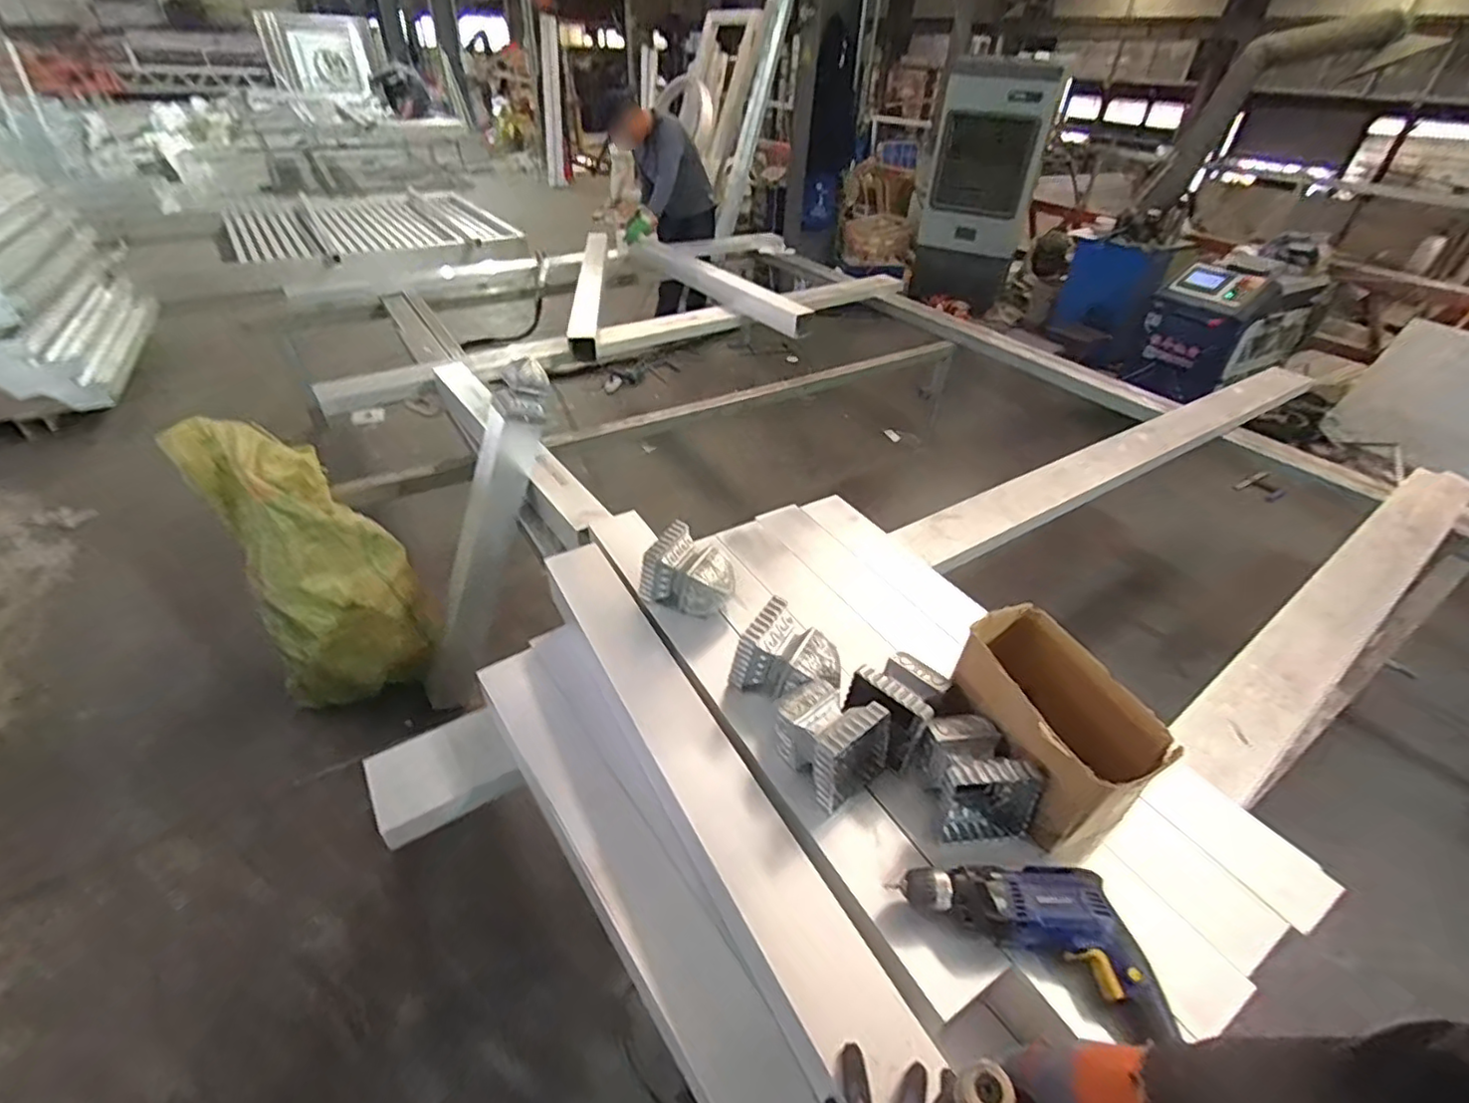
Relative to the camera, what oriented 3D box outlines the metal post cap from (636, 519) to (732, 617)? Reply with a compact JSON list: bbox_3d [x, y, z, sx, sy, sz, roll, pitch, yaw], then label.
[{"bbox_3d":[-0.073,0.032,1.052,0.152,0.108,0.094,15,40,10],"label":"metal post cap"}]

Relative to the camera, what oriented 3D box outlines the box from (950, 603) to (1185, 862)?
[{"bbox_3d":[0.391,0.222,0.801,0.142,0.162,0.250,-10,40,-16],"label":"box"}]

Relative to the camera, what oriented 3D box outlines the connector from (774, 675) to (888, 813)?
[{"bbox_3d":[0.120,0.233,0.817,0.108,0.112,0.138,-25,46,-31],"label":"connector"}]

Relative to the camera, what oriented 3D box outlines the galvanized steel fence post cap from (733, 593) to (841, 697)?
[{"bbox_3d":[0.084,0.159,0.910,0.136,0.109,0.097,22,42,18],"label":"galvanized steel fence post cap"}]

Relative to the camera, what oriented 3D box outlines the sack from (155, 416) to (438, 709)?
[{"bbox_3d":[-1.036,0.037,1.613,0.380,0.728,0.279,-26,47,-31],"label":"sack"}]

